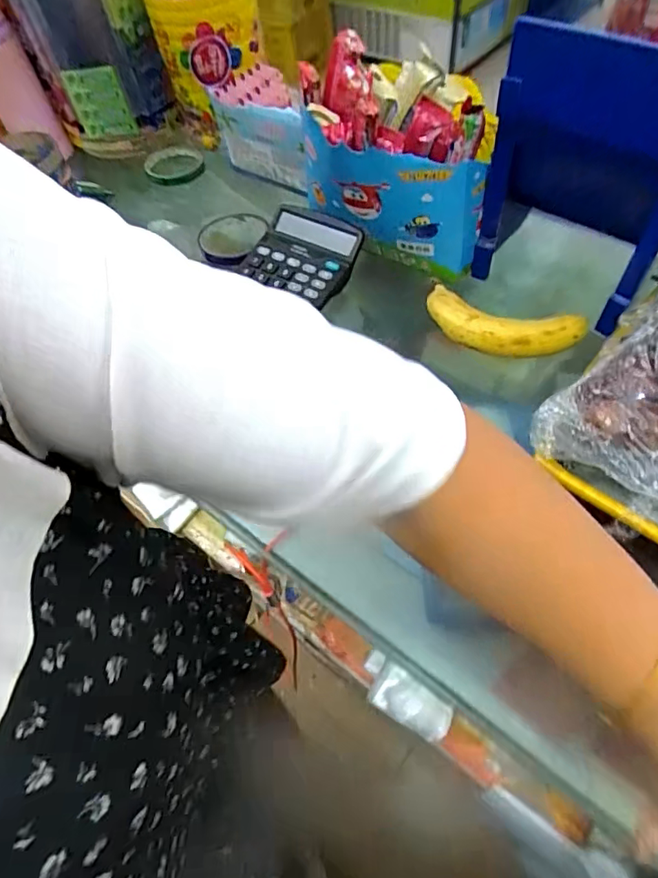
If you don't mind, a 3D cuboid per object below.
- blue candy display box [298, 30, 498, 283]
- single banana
[{"bbox_3d":[0.060,-0.276,0.523,0.197,0.182,0.104,9,58,11],"label":"blue candy display box"},{"bbox_3d":[0.165,-0.110,0.501,0.148,0.027,0.056,20,61,17],"label":"single banana"}]

